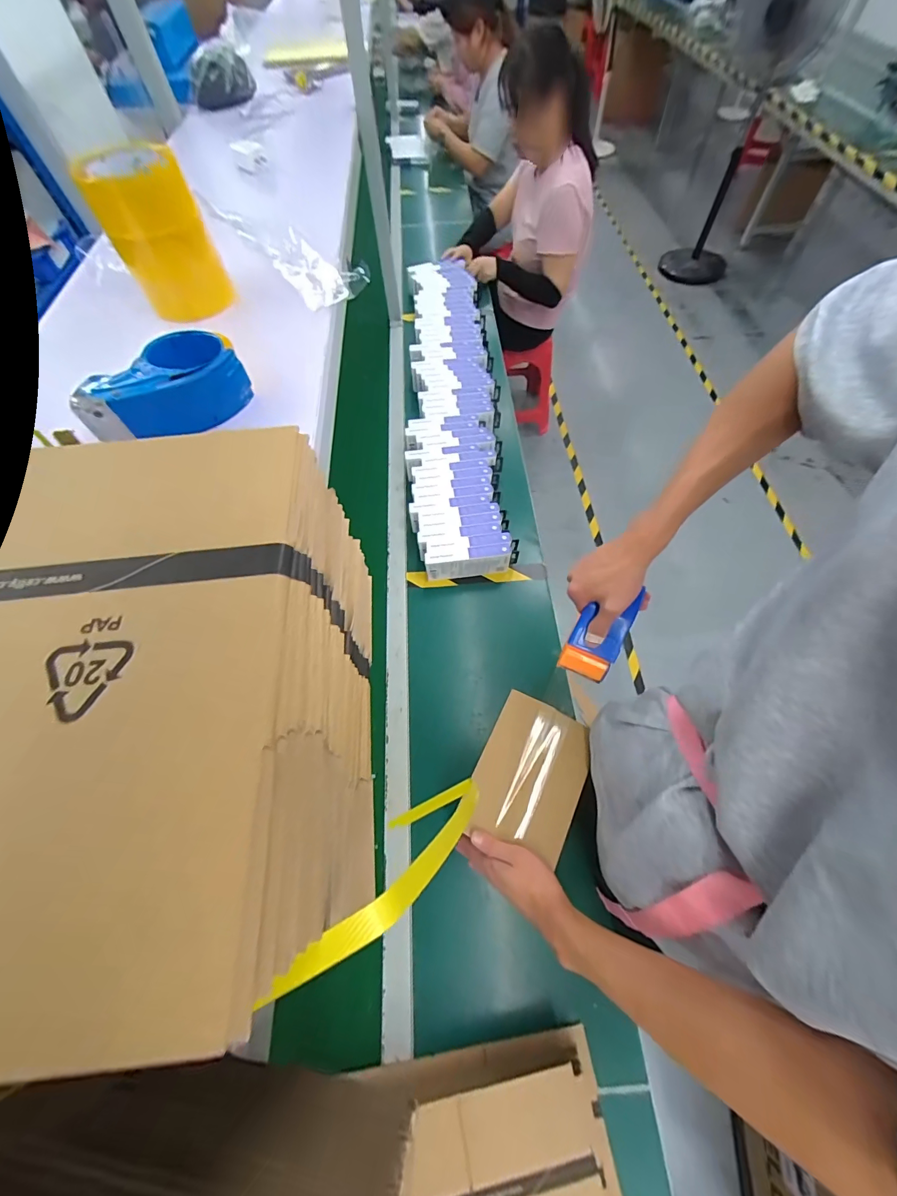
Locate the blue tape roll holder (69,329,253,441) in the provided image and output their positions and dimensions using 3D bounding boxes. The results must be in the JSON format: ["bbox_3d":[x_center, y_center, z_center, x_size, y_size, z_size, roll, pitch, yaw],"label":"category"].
[{"bbox_3d":[-0.296,-0.221,0.419,0.158,0.056,0.084,-35,66,-15],"label":"blue tape roll holder"}]

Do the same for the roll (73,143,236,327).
[{"bbox_3d":[-0.362,-0.446,0.504,0.105,0.151,0.086,-37,67,-16],"label":"roll"}]

